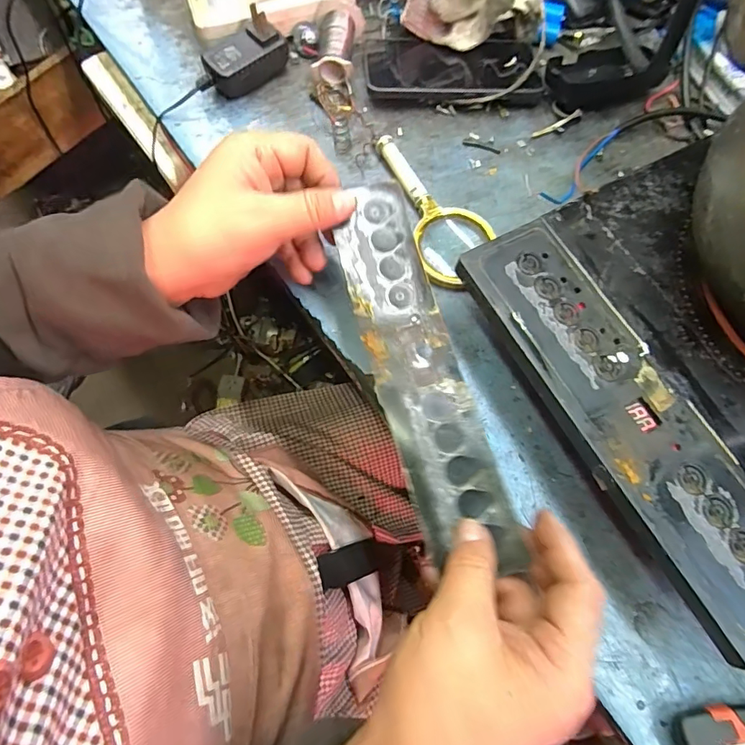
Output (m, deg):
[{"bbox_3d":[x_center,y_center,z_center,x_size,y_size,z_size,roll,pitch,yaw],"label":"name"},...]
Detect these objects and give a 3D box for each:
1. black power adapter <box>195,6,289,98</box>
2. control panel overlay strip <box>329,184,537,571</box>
[{"bbox_3d":[-0.117,-0.275,0.408,0.034,0.039,0.080,43,74,12],"label":"black power adapter"},{"bbox_3d":[0.028,-0.004,0.301,0.055,0.011,0.252,-15,77,-6],"label":"control panel overlay strip"}]

